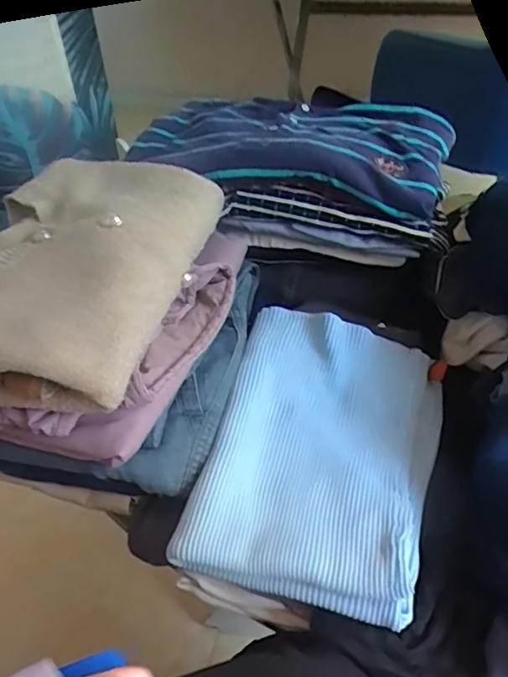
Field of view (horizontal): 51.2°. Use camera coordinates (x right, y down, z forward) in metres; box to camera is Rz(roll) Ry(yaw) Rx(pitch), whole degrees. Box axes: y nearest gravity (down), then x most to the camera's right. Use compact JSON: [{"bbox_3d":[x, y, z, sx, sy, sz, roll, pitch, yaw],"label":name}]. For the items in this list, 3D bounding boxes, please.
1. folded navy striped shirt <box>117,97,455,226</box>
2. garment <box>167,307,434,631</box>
[{"bbox_3d":[0.042,-0.227,0.612,0.356,0.055,0.238,9,43,13],"label":"folded navy striped shirt"},{"bbox_3d":[0.060,0.087,0.446,0.179,0.044,0.264,8,43,13],"label":"garment"}]

